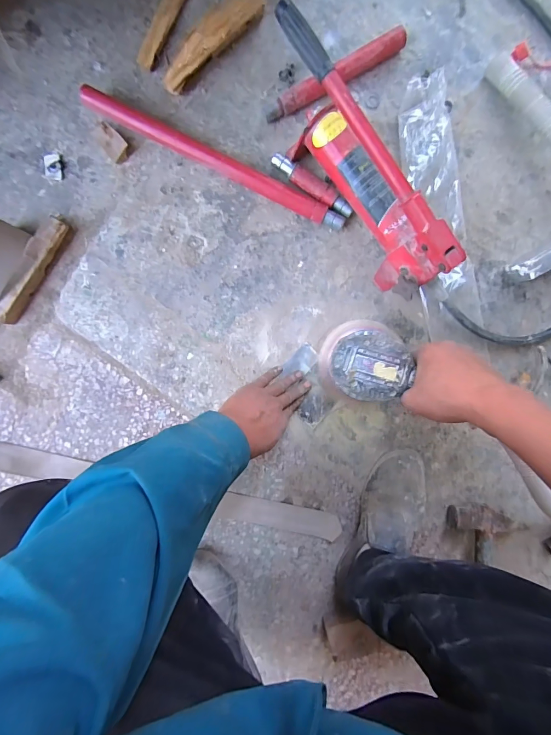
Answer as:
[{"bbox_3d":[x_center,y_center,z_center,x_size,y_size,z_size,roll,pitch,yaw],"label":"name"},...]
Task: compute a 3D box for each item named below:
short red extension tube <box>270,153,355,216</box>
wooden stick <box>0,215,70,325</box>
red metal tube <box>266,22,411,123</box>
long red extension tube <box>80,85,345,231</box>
[{"bbox_3d":[0.060,-0.294,0.558,0.151,0.027,0.028,35,93,-3],"label":"short red extension tube"},{"bbox_3d":[-0.398,-0.156,0.561,0.032,0.032,0.189,31,93,-3],"label":"wooden stick"},{"bbox_3d":[0.097,-0.457,0.540,0.241,0.033,0.033,-28,94,2],"label":"red metal tube"},{"bbox_3d":[-0.094,-0.334,0.555,0.449,0.028,0.030,27,94,-2],"label":"long red extension tube"}]

